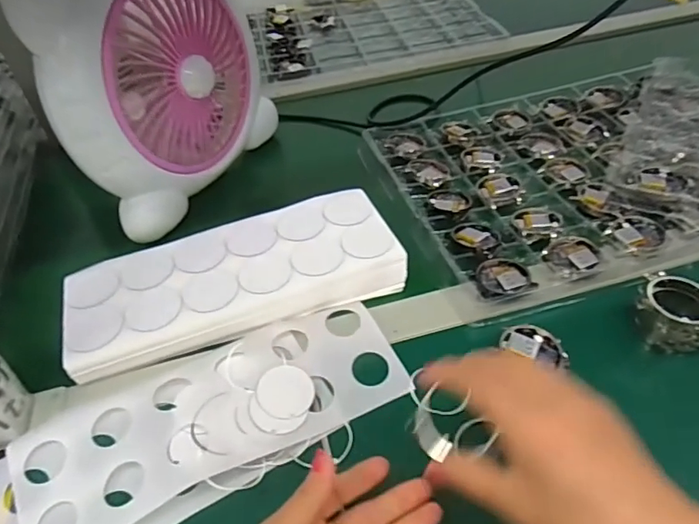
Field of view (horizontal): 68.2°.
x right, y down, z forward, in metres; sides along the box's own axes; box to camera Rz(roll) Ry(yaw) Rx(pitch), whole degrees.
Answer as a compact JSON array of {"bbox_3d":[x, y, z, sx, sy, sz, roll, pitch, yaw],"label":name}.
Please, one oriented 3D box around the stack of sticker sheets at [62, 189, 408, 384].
[{"bbox_3d":[-0.096,0.012,0.449,0.278,0.034,0.120,-19,46,-12],"label":"stack of sticker sheets"}]

